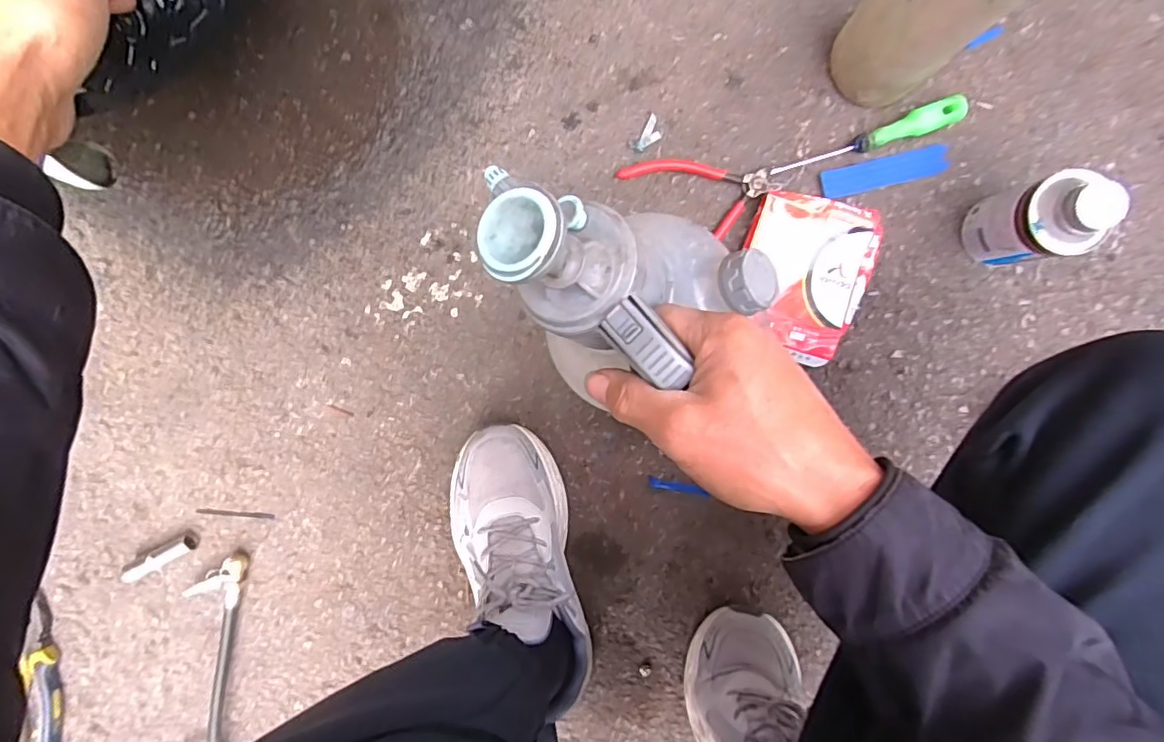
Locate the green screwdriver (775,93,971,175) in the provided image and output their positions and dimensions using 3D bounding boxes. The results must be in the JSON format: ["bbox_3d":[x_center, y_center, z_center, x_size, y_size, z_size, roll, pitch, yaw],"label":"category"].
[{"bbox_3d":[0.266,-0.214,0.519,0.173,0.019,0.023,-18,94,5],"label":"green screwdriver"}]

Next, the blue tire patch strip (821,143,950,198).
[{"bbox_3d":[0.291,-0.191,0.535,0.116,0.004,0.028,-12,94,4],"label":"blue tire patch strip"}]

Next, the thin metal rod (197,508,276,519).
[{"bbox_3d":[-0.375,0.156,0.608,0.088,0.006,0.008,4,95,3],"label":"thin metal rod"}]

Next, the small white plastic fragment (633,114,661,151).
[{"bbox_3d":[0.066,-0.229,0.543,0.018,0.005,0.035,31,96,0],"label":"small white plastic fragment"}]

